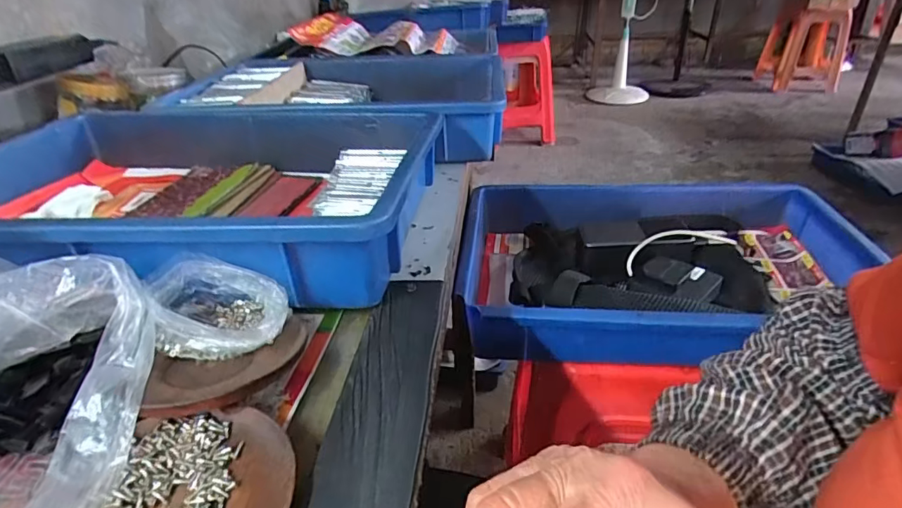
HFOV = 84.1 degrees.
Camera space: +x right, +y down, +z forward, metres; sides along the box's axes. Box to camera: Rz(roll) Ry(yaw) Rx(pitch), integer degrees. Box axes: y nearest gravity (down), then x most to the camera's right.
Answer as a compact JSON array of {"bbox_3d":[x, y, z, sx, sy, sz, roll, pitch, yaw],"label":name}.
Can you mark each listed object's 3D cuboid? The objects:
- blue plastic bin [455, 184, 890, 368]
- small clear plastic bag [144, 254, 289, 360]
[{"bbox_3d":[0.243,0.018,0.586,0.425,0.094,0.293,2,31,7],"label":"blue plastic bin"},{"bbox_3d":[-0.151,0.034,0.321,0.093,0.041,0.056,2,31,7],"label":"small clear plastic bag"}]

